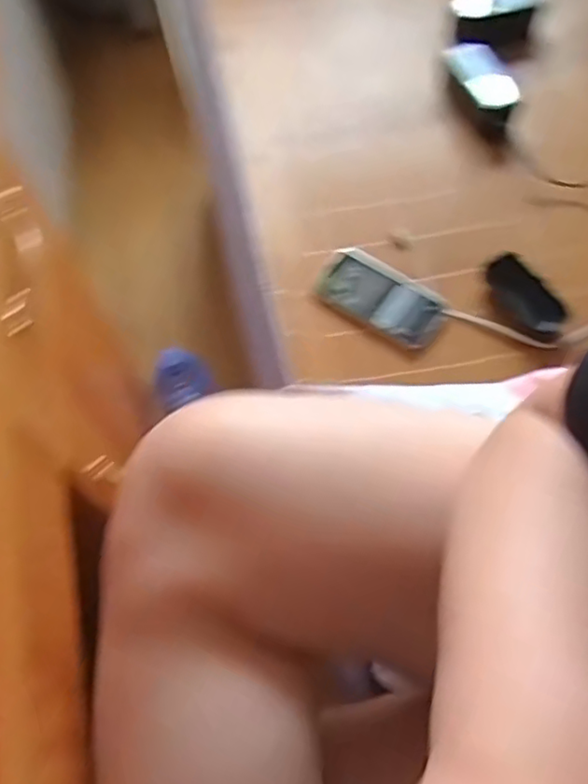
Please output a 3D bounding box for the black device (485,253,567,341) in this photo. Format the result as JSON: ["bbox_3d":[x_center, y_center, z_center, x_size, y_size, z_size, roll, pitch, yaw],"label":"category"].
[{"bbox_3d":[0.269,-0.111,0.728,0.055,0.019,0.111,-32,65,-13],"label":"black device"}]

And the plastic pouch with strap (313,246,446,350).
[{"bbox_3d":[0.102,-0.115,0.741,0.152,0.013,0.081,29,68,17],"label":"plastic pouch with strap"}]

